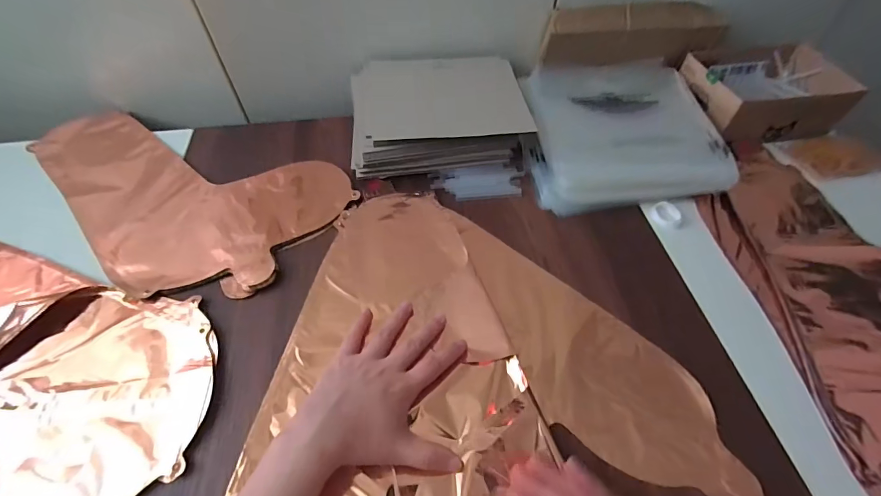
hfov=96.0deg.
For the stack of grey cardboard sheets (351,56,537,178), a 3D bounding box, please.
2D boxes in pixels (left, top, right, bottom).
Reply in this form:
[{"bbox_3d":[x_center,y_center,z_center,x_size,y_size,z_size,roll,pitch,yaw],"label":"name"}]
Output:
[{"bbox_3d":[-0.005,-0.182,0.529,0.227,0.061,0.179,-6,54,-6],"label":"stack of grey cardboard sheets"}]

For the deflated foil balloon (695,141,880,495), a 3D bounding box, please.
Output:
[{"bbox_3d":[0.422,0.052,0.392,0.207,0.021,0.436,-3,54,-3],"label":"deflated foil balloon"}]

